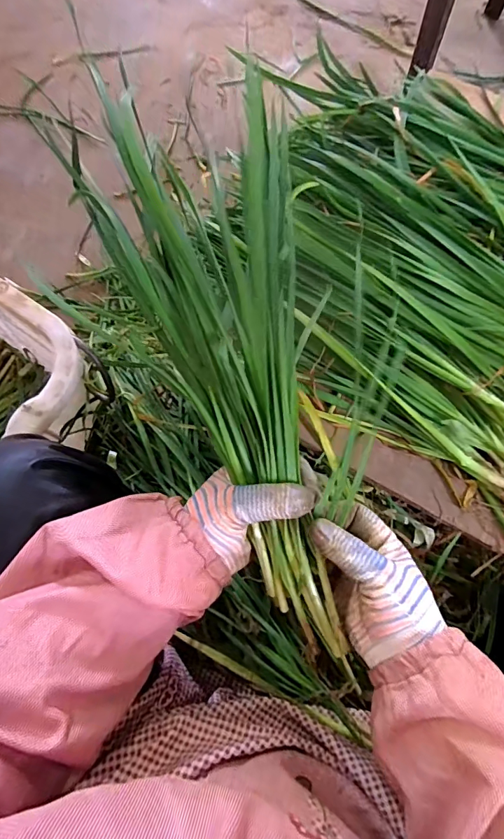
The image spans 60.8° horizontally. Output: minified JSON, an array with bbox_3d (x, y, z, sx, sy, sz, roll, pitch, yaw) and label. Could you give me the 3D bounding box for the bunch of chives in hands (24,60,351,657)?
[{"bbox_3d":[-0.003,-0.023,0.319,0.133,0.067,0.396,-19,95,-5],"label":"bunch of chives in hands"}]

